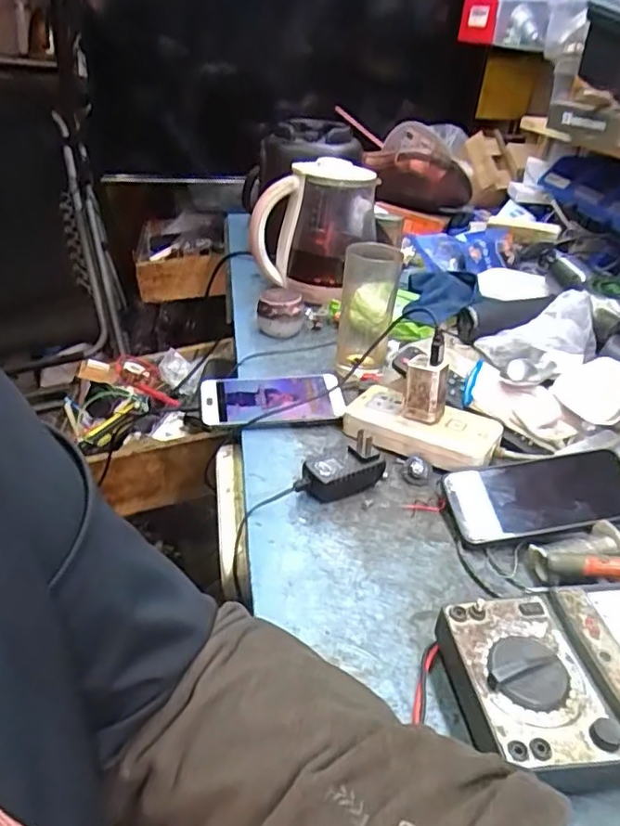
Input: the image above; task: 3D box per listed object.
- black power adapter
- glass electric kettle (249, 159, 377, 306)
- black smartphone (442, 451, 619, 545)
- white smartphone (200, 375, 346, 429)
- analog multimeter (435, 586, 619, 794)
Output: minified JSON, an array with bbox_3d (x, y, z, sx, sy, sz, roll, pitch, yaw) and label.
[{"bbox_3d":[0.028,0.052,0.544,0.079,0.045,0.034,-20,39,-34],"label":"black power adapter"},{"bbox_3d":[-0.002,-0.273,0.920,0.163,0.196,0.124,17,33,20],"label":"glass electric kettle"},{"bbox_3d":[0.200,0.072,0.528,0.152,0.011,0.081,-10,40,2],"label":"black smartphone"},{"bbox_3d":[-0.042,-0.017,0.653,0.147,0.012,0.074,-6,42,-9],"label":"white smartphone"},{"bbox_3d":[0.177,0.168,0.374,0.183,0.048,0.114,-1,32,-10],"label":"analog multimeter"}]

